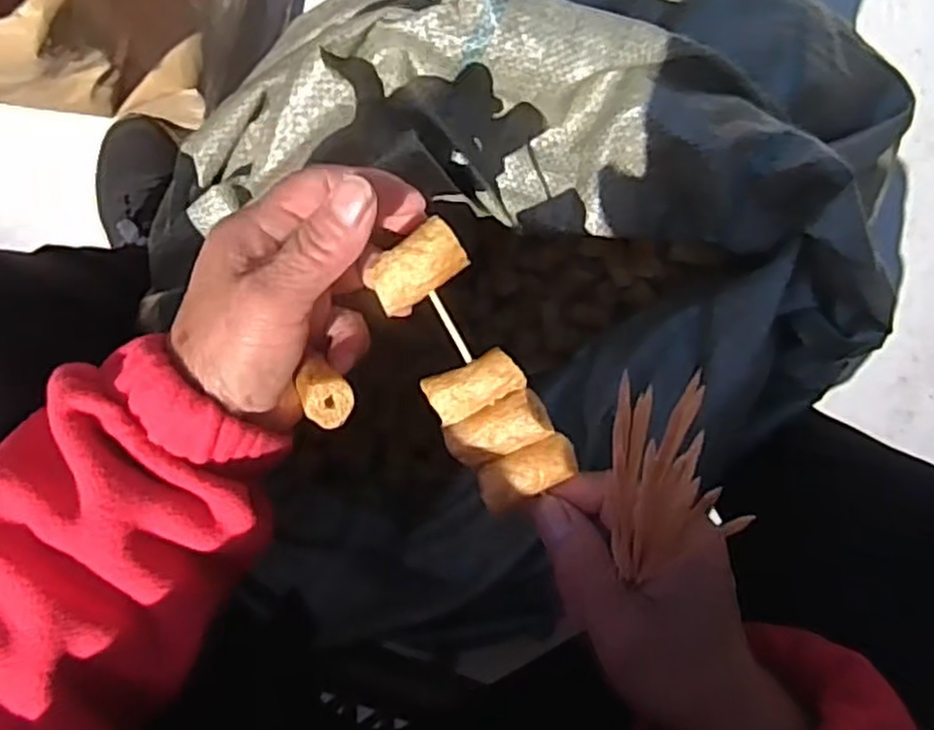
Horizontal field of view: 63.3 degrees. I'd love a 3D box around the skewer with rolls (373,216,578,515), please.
[{"bbox_3d":[0.001,0.001,0.304,0.040,0.017,0.112,-27,96,-5],"label":"skewer with rolls"}]

